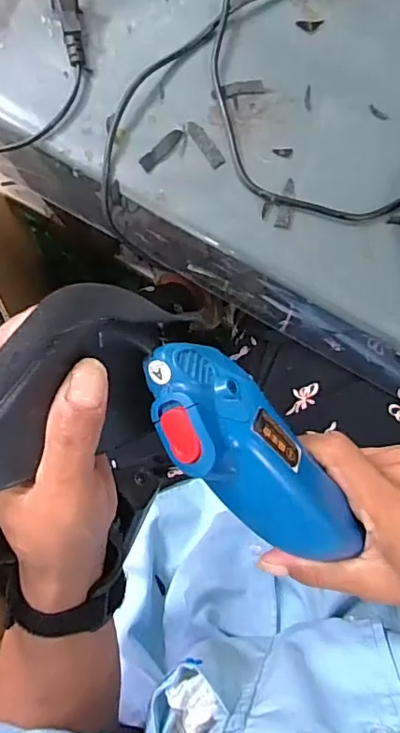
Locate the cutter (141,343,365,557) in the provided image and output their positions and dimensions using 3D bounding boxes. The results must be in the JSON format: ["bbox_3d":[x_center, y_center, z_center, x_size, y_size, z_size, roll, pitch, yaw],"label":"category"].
[{"bbox_3d":[0.026,0.044,0.232,0.043,0.031,0.133,-41,112,1],"label":"cutter"}]

